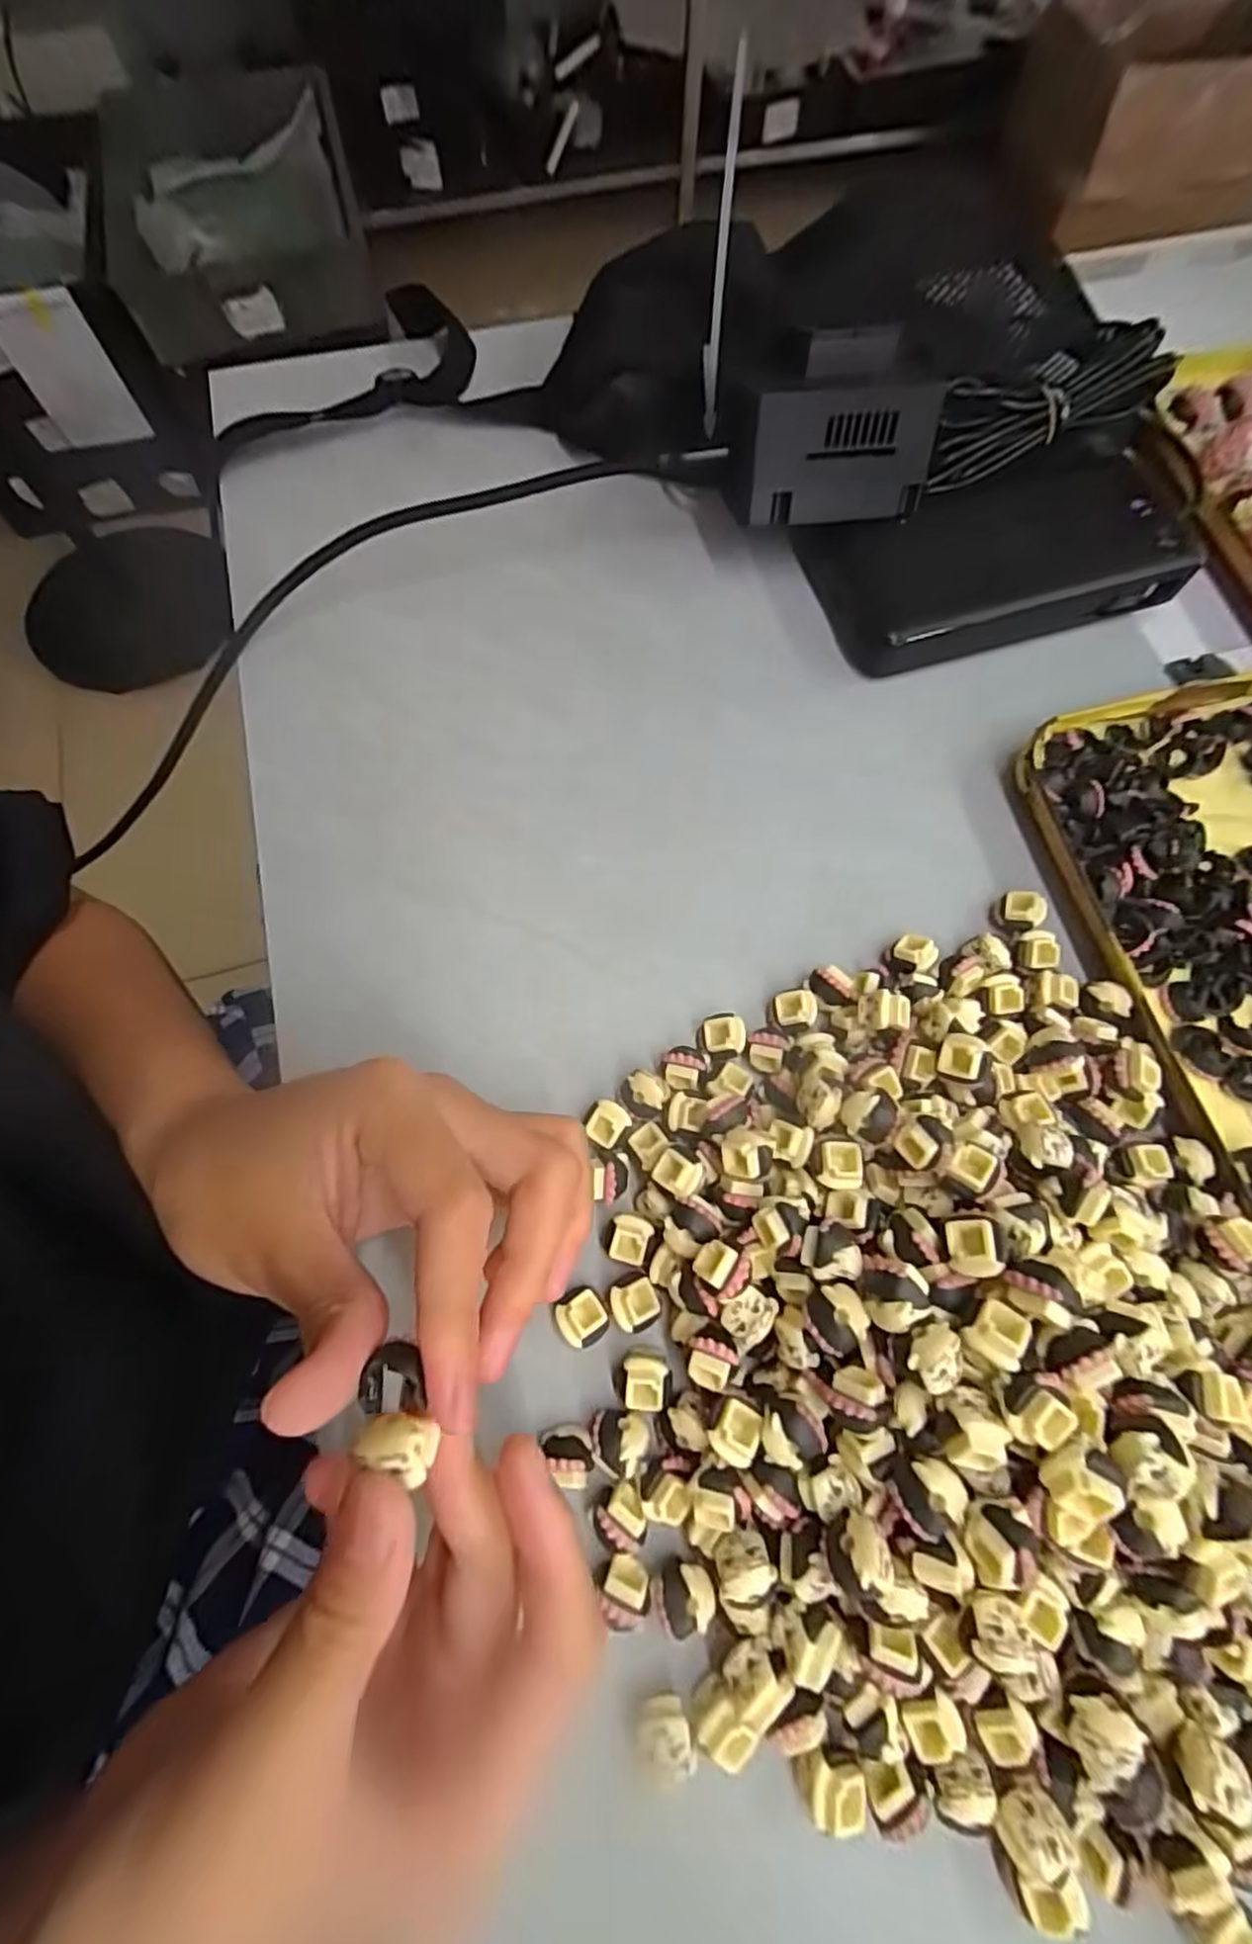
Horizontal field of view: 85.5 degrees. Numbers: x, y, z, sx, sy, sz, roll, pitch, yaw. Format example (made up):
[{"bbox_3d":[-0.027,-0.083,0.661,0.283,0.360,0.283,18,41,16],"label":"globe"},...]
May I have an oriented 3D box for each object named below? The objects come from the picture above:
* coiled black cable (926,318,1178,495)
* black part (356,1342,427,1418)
[{"bbox_3d":[0.185,-0.251,0.301,0.112,0.031,0.022,-23,72,-8],"label":"coiled black cable"},{"bbox_3d":[-0.049,0.085,0.141,0.013,0.004,0.013,-3,69,0],"label":"black part"}]

